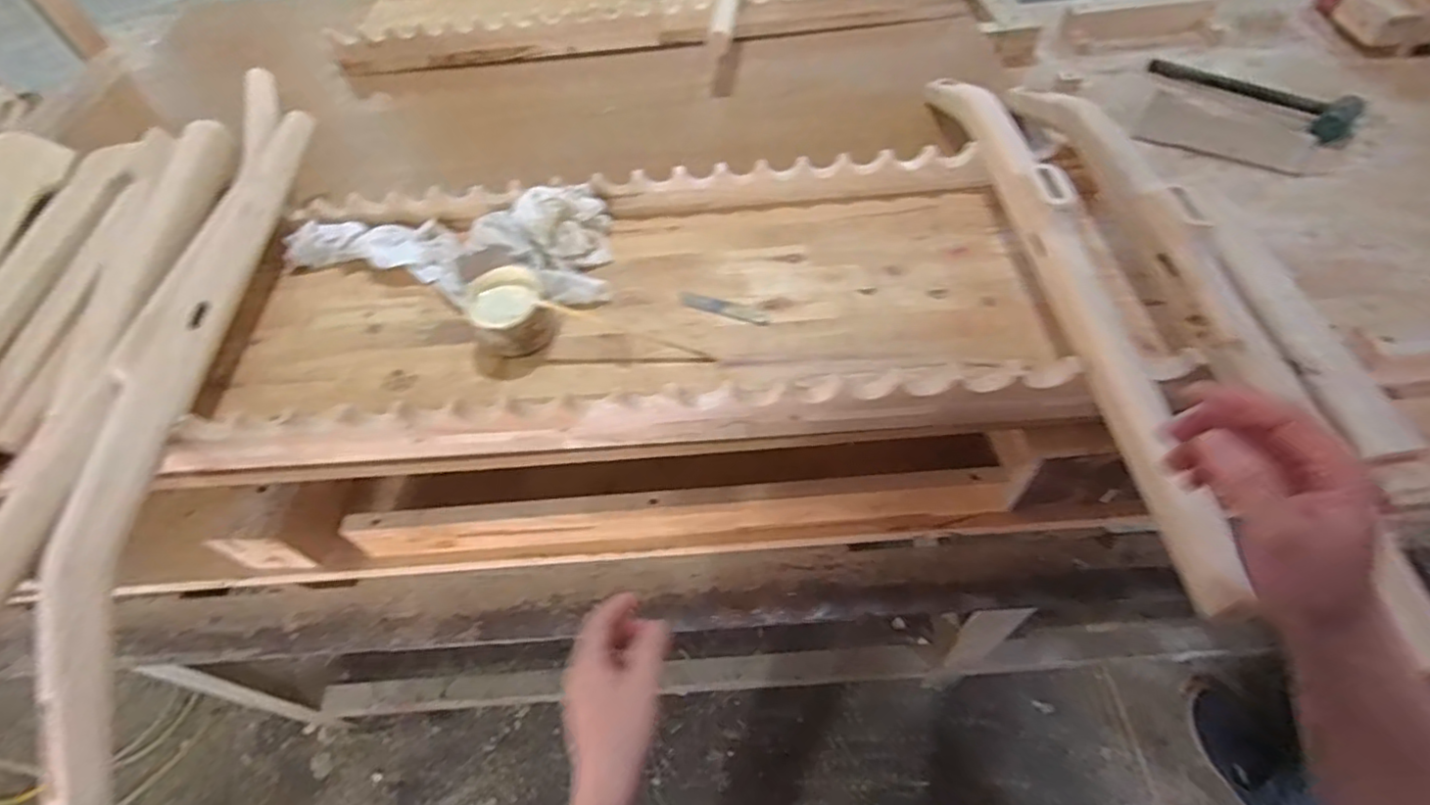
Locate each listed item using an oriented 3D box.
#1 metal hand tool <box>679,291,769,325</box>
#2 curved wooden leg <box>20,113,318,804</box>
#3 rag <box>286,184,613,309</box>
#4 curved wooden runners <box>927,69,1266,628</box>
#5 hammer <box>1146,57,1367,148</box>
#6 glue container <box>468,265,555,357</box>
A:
[{"bbox_3d":[0.010,-0.103,0.674,0.103,0.004,0.023,18,58,17],"label":"metal hand tool"},{"bbox_3d":[-0.513,-0.032,0.626,0.064,0.130,0.752,-7,54,1],"label":"curved wooden leg"},{"bbox_3d":[-0.319,-0.167,0.720,0.392,0.054,0.162,-5,54,2],"label":"rag"},{"bbox_3d":[0.326,-0.159,0.614,0.044,0.082,0.719,-3,55,0],"label":"curved wooden runners"},{"bbox_3d":[0.929,-0.540,1.084,0.097,0.041,0.326,-36,59,-19],"label":"hammer"},{"bbox_3d":[-0.211,-0.089,0.644,0.081,0.065,0.070,-21,55,-10],"label":"glue container"}]

